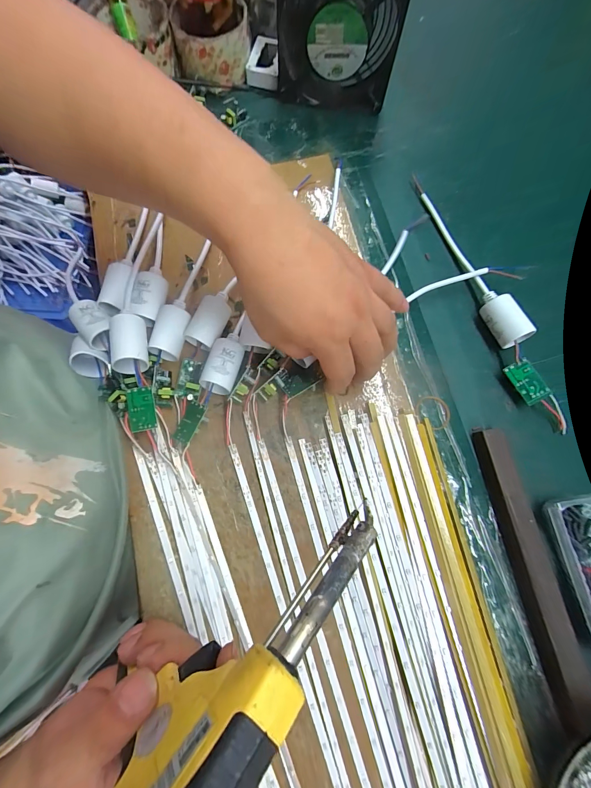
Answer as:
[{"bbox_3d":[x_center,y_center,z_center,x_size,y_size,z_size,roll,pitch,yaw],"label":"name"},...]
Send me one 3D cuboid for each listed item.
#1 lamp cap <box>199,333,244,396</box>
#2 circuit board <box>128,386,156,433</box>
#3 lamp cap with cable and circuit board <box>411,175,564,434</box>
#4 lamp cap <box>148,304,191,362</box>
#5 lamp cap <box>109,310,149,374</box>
[{"bbox_3d":[-0.060,-0.027,0.286,0.027,0.027,0.052,19,77,6],"label":"lamp cap"},{"bbox_3d":[-0.127,0.013,0.269,0.020,0.004,0.035,-11,86,-10],"label":"circuit board"},{"bbox_3d":[0.180,-0.094,0.309,0.028,0.033,0.269,-20,76,-4],"label":"lamp cap with cable and circuit board"},{"bbox_3d":[-0.110,-0.055,0.292,0.026,0.030,0.044,16,77,5],"label":"lamp cap"},{"bbox_3d":[-0.135,-0.043,0.268,0.028,0.022,0.048,-6,76,-2],"label":"lamp cap"}]

